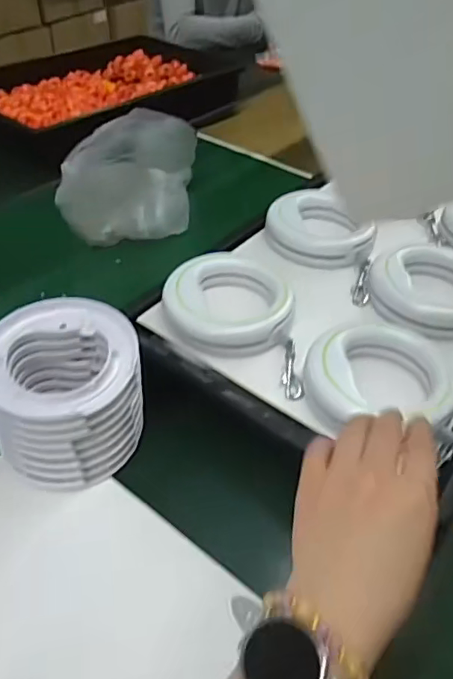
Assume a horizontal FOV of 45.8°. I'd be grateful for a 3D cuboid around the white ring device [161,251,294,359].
[{"bbox_3d":[0.002,-0.037,0.543,0.125,0.041,0.120,0,43,0],"label":"white ring device"}]

